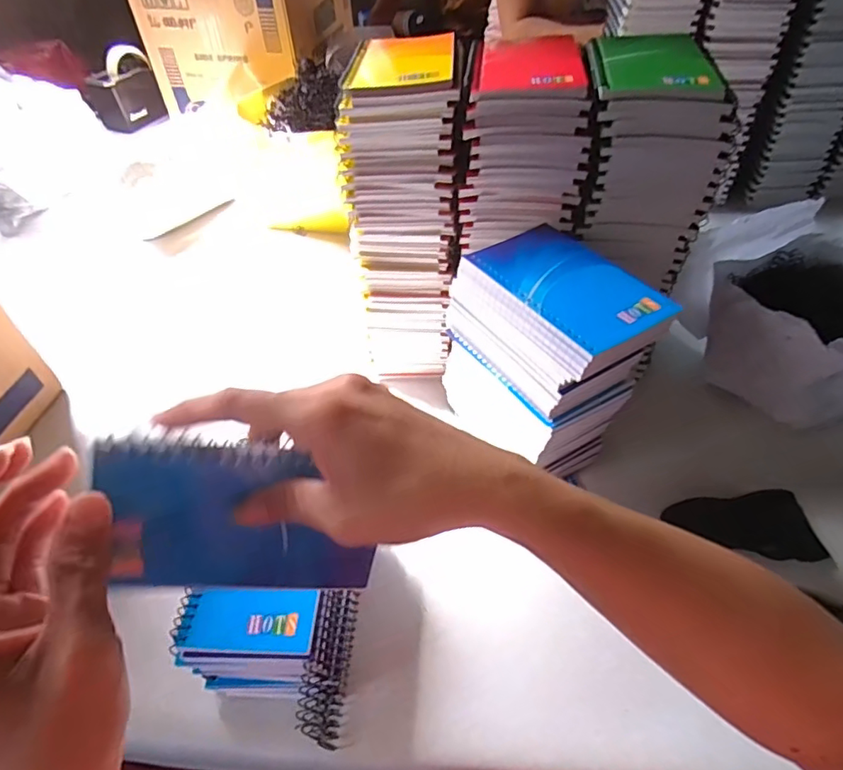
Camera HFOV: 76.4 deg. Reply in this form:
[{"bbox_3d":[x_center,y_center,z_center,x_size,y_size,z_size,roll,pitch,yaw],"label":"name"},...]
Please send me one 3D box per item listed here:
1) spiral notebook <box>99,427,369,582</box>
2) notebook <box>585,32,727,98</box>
[{"bbox_3d":[-0.079,0.063,0.249,0.122,0.085,0.009,8,27,-18],"label":"spiral notebook"},{"bbox_3d":[0.171,-0.241,0.401,0.086,0.005,0.129,5,49,9],"label":"notebook"}]

